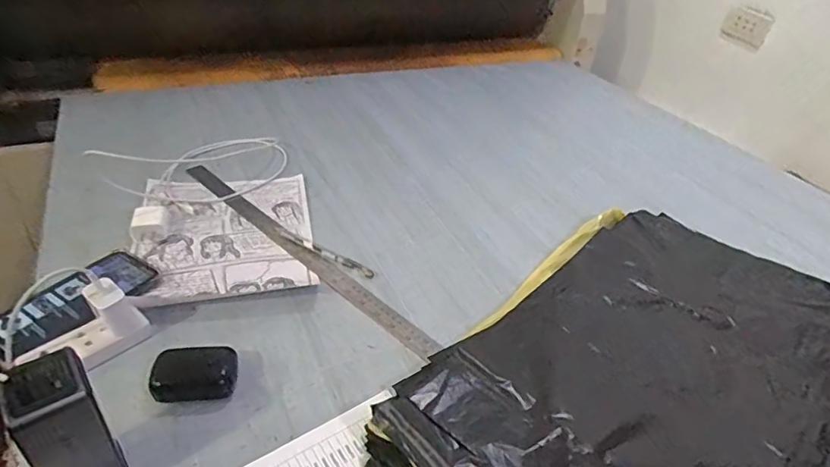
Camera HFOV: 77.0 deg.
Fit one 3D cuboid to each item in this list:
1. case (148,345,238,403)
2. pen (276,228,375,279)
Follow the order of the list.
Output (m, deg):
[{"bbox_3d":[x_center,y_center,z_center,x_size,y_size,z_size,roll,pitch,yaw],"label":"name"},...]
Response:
[{"bbox_3d":[-0.215,0.136,0.510,0.075,0.025,0.044,-3,37,-13],"label":"case"},{"bbox_3d":[-0.123,0.024,0.700,0.166,0.008,0.016,24,40,22],"label":"pen"}]

